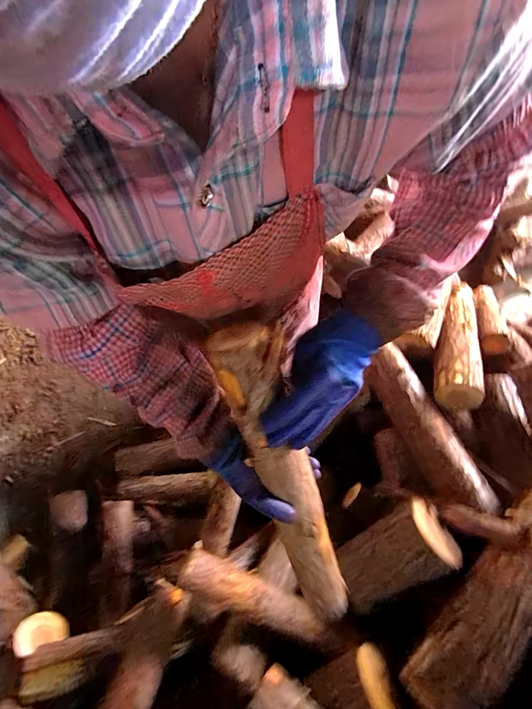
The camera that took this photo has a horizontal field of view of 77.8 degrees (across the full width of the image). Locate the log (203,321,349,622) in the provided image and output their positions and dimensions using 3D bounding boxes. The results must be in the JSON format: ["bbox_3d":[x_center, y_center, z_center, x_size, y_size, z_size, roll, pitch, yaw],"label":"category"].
[{"bbox_3d":[0.037,0.188,0.435,0.072,0.497,0.045,-21,25,-7],"label":"log"}]

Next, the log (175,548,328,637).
[{"bbox_3d":[-0.033,0.483,0.652,0.292,0.061,0.076,26,68,-2],"label":"log"}]

